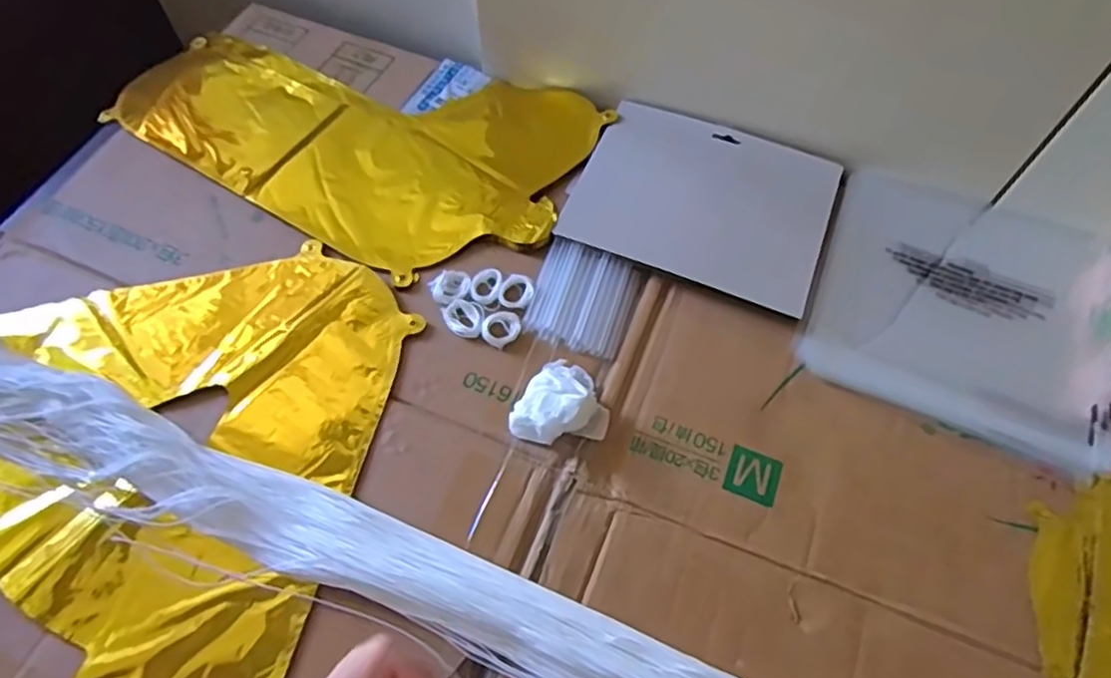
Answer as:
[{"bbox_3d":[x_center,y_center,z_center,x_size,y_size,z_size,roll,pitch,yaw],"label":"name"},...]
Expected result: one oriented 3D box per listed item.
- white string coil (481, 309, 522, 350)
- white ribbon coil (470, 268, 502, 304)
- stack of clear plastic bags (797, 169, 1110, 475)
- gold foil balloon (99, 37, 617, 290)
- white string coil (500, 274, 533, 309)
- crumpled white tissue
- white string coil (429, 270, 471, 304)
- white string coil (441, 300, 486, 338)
[{"bbox_3d":[-0.039,-0.008,0.489,0.025,0.004,0.028,36,65,17],"label":"white string coil"},{"bbox_3d":[-0.051,-0.040,0.505,0.022,0.004,0.031,9,61,3],"label":"white ribbon coil"},{"bbox_3d":[0.312,-0.031,0.521,0.219,0.006,0.217,21,62,10],"label":"stack of clear plastic bags"},{"bbox_3d":[-0.178,-0.177,0.587,0.397,0.018,0.223,22,62,10],"label":"gold foil balloon"},{"bbox_3d":[-0.029,-0.035,0.504,0.025,0.004,0.029,-1,61,-3],"label":"white string coil"},{"bbox_3d":[0.008,0.042,0.451,0.058,0.028,0.064,26,63,12],"label":"crumpled white tissue"},{"bbox_3d":[-0.077,-0.040,0.505,0.029,0.004,0.028,1,61,-2],"label":"white string coil"},{"bbox_3d":[-0.066,-0.016,0.492,0.031,0.004,0.027,13,61,5],"label":"white string coil"}]

